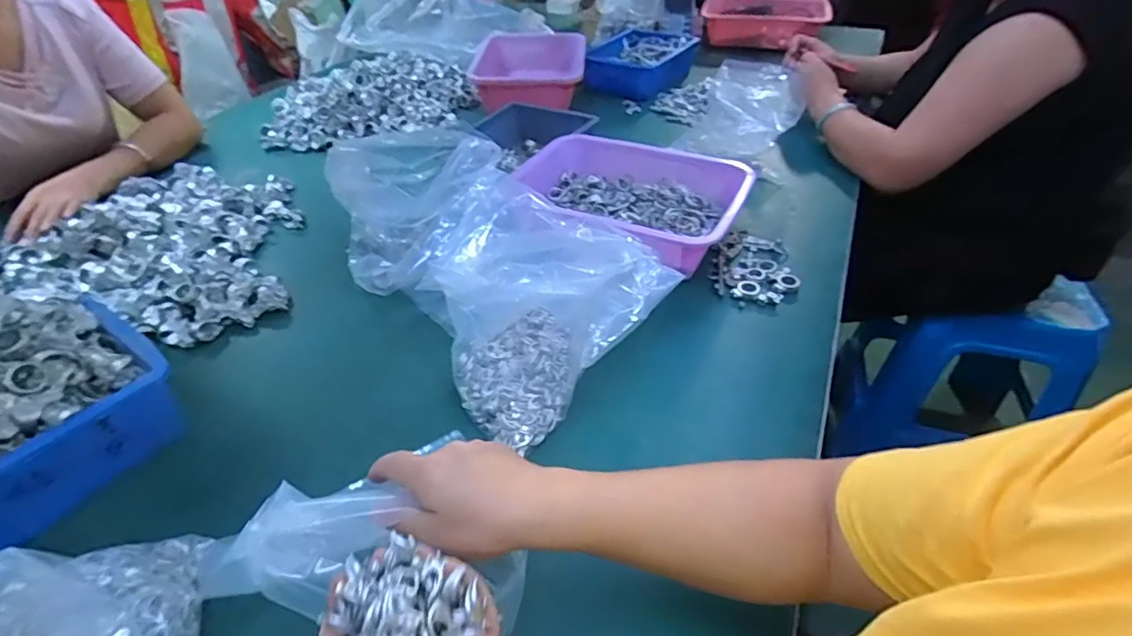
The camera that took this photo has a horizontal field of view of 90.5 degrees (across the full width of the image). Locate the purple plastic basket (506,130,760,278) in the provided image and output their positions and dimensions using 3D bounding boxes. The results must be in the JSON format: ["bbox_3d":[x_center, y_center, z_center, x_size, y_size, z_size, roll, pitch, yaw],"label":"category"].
[{"bbox_3d":[0.073,-0.165,0.761,0.314,0.067,0.223,19,45,23],"label":"purple plastic basket"}]

